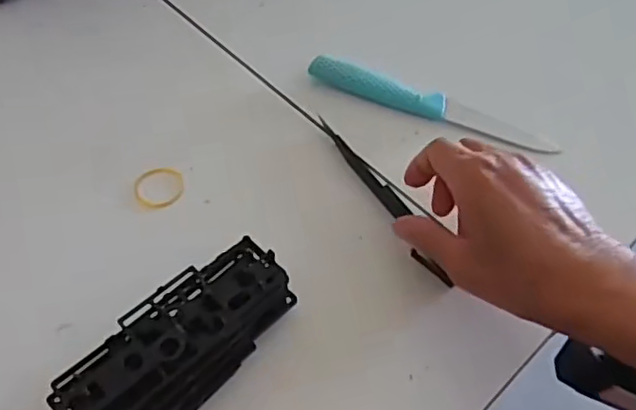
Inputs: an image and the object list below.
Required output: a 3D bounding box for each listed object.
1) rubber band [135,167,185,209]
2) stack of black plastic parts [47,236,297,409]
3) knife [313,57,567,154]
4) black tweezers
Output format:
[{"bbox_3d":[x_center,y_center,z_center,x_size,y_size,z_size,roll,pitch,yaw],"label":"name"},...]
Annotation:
[{"bbox_3d":[-0.101,-0.012,0.407,0.031,0.004,0.029,1,55,-2],"label":"rubber band"},{"bbox_3d":[-0.071,0.075,0.328,0.049,0.045,0.125,38,62,21],"label":"stack of black plastic parts"},{"bbox_3d":[0.080,-0.071,0.454,0.178,0.021,0.017,19,56,10],"label":"knife"},{"bbox_3d":[0.043,-0.006,0.409,0.015,0.010,0.145,-24,59,-17],"label":"black tweezers"}]

